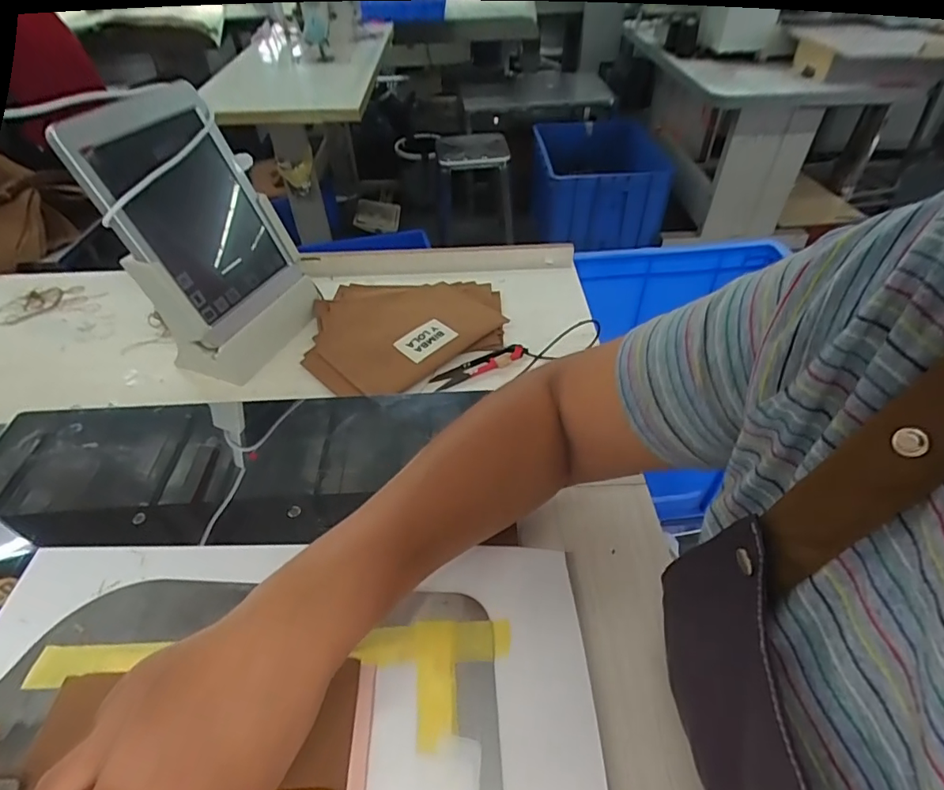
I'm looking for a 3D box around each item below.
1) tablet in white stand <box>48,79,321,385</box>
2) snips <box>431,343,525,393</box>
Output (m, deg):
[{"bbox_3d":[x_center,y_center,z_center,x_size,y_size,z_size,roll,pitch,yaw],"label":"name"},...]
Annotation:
[{"bbox_3d":[-0.268,-0.154,0.518,0.113,0.232,0.154,16,47,18],"label":"tablet in white stand"},{"bbox_3d":[0.007,-0.032,0.540,0.104,0.010,0.026,-24,48,-21],"label":"snips"}]

